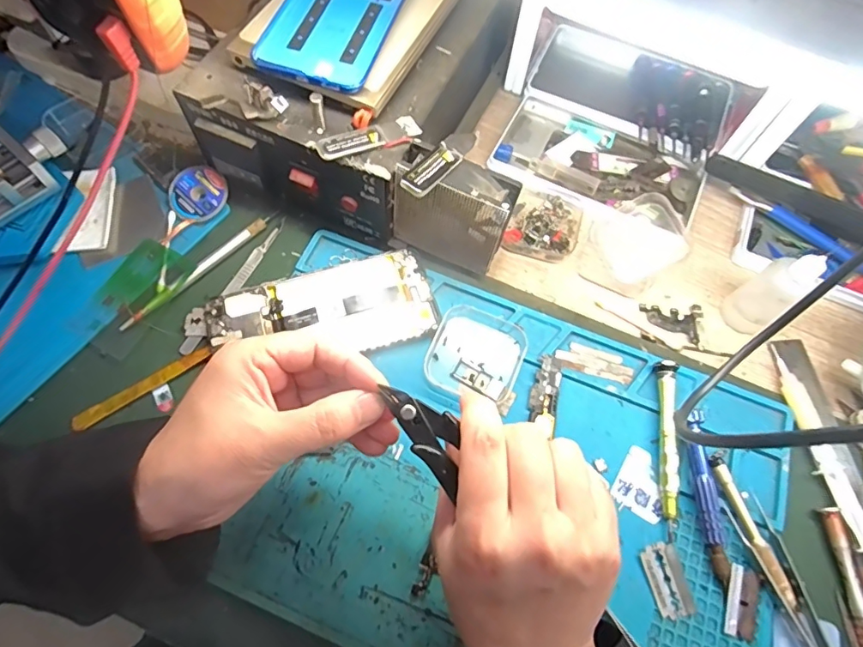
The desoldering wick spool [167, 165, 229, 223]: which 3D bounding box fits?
[{"bbox_3d":[-0.187,-0.104,0.398,0.044,0.007,0.044,0,84,1],"label":"desoldering wick spool"}]

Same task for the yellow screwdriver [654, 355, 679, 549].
[{"bbox_3d":[0.161,0.082,0.336,0.011,0.018,0.116,8,66,1],"label":"yellow screwdriver"}]

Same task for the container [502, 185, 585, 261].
[{"bbox_3d":[0.095,-0.084,0.413,0.058,0.019,0.062,20,67,5],"label":"container"}]

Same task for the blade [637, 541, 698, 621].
[{"bbox_3d":[0.146,0.159,0.308,0.024,0.004,0.041,-16,74,-8],"label":"blade"}]

